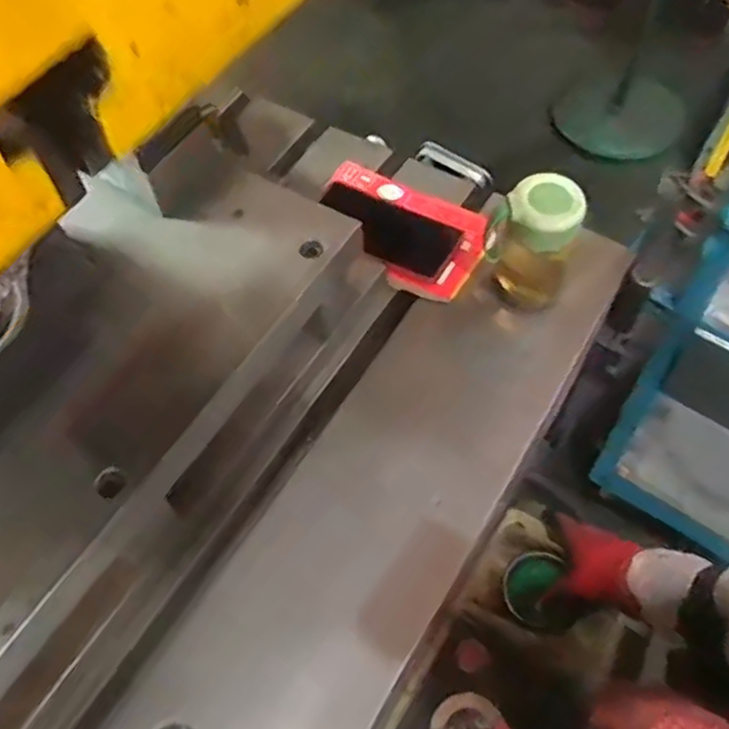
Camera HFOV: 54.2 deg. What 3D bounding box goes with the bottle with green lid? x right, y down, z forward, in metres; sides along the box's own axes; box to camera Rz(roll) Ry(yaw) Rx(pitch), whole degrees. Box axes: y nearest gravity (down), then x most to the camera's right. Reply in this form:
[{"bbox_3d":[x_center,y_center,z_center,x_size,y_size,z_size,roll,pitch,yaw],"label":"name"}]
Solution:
[{"bbox_3d":[0.159,-0.117,0.673,0.083,0.126,0.070,16,60,12],"label":"bottle with green lid"}]

